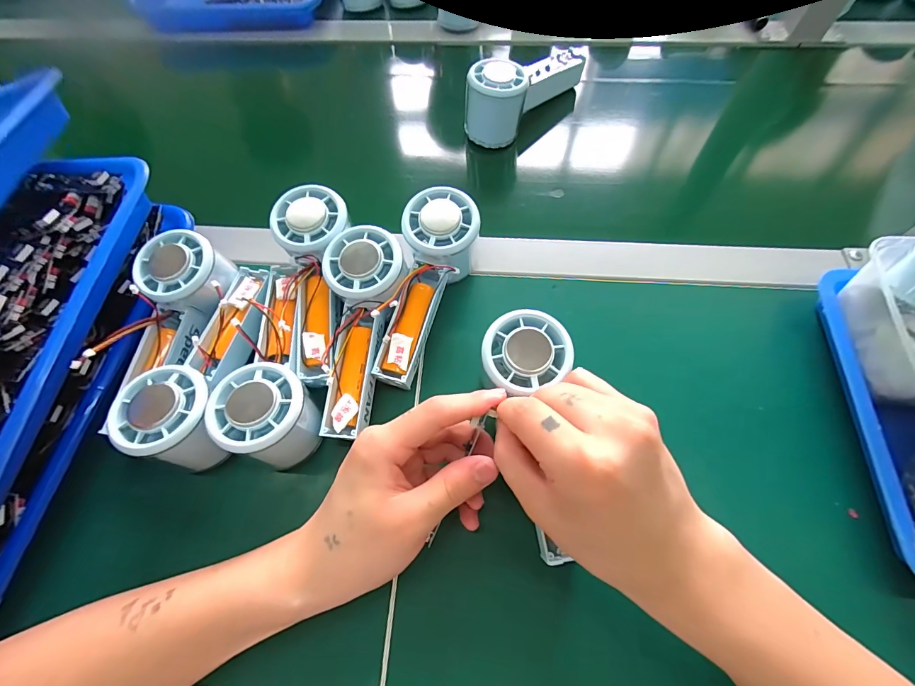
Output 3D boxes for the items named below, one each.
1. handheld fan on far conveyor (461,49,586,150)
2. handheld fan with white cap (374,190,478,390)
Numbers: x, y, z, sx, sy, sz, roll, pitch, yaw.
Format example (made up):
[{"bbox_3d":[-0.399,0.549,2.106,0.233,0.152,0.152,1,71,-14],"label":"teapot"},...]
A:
[{"bbox_3d":[0.070,-0.268,0.407,0.046,0.067,0.138,40,72,19],"label":"handheld fan on far conveyor"},{"bbox_3d":[-0.025,-0.041,0.310,0.057,0.055,0.152,15,81,9],"label":"handheld fan with white cap"}]

